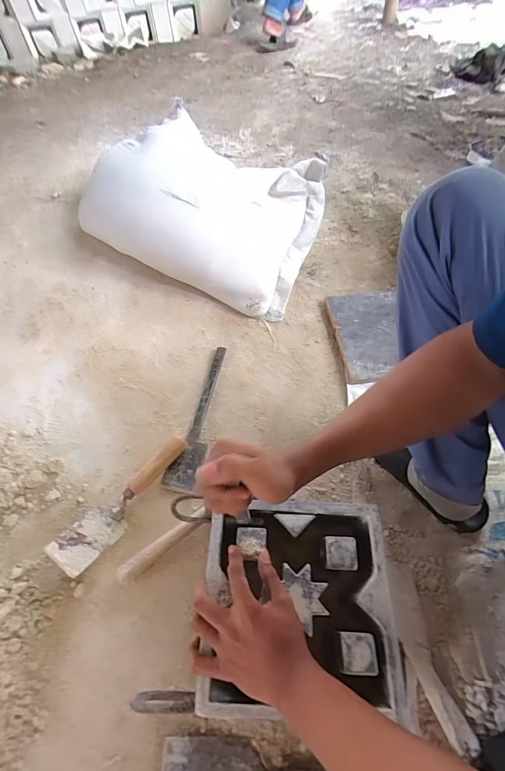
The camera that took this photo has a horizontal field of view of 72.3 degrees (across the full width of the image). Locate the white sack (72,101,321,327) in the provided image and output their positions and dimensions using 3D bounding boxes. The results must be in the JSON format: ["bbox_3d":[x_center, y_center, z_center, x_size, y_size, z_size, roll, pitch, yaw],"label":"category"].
[{"bbox_3d":[-0.119,-0.466,0.901,0.552,0.219,0.431,20,61,12],"label":"white sack"}]

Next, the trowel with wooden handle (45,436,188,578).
[{"bbox_3d":[-0.221,0.186,0.597,0.071,0.055,0.256,29,63,17],"label":"trowel with wooden handle"}]

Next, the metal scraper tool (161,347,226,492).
[{"bbox_3d":[-0.096,0.054,0.698,0.056,0.014,0.316,12,60,8],"label":"metal scraper tool"}]

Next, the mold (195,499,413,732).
[{"bbox_3d":[0.057,0.277,0.470,0.225,0.103,0.204,1,59,1],"label":"mold"}]

